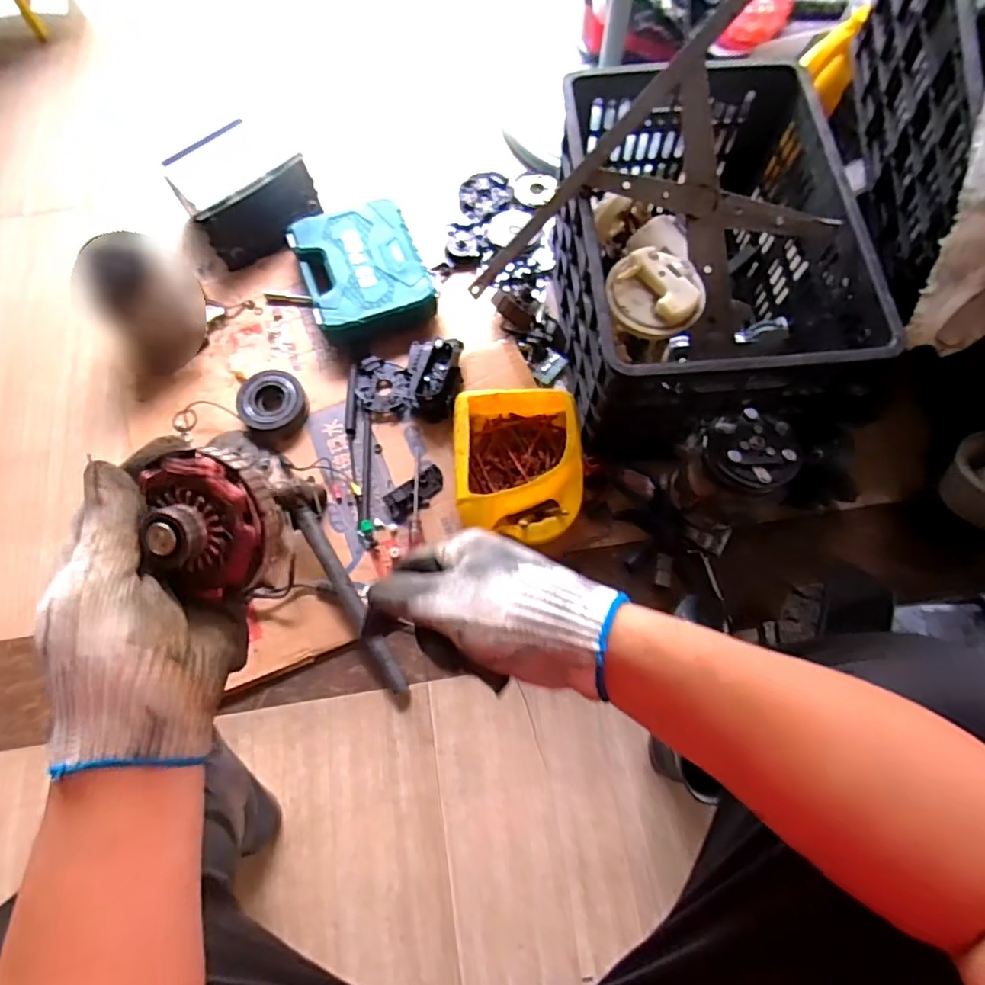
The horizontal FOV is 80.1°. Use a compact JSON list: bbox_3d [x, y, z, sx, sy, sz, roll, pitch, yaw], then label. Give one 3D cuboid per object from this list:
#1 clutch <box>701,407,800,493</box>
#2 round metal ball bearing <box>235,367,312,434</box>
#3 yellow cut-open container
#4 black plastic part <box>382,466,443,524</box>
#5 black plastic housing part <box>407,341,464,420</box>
[{"bbox_3d":[0.321,-0.050,0.717,0.109,0.034,0.100,0,71,1],"label":"clutch"},{"bbox_3d":[-0.345,-0.143,0.926,0.095,0.042,0.092,0,71,1],"label":"round metal ball bearing"},{"bbox_3d":[0.036,-0.035,0.838,0.173,0.083,0.220,-1,71,0],"label":"yellow cut-open container"},{"bbox_3d":[-0.114,0.003,0.871,0.097,0.013,0.045,-34,74,-11],"label":"black plastic part"},{"bbox_3d":[-0.090,-0.177,0.907,0.084,0.066,0.125,1,71,1],"label":"black plastic housing part"}]

